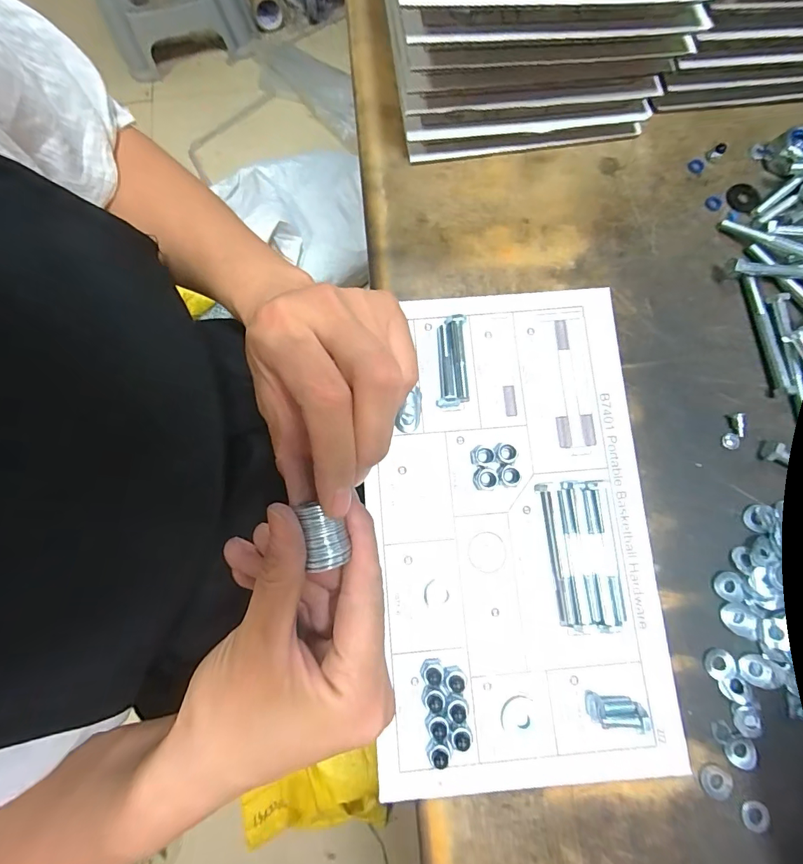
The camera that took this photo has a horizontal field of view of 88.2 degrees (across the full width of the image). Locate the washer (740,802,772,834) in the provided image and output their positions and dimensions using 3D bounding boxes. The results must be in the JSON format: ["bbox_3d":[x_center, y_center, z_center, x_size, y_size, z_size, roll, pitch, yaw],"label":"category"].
[{"bbox_3d":[0.254,0.277,0.298,0.020,0.004,0.018,-23,80,-5],"label":"washer"}]

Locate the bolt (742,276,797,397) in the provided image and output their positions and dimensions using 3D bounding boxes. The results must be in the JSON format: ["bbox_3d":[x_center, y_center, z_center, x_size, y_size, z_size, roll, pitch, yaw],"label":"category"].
[{"bbox_3d":[0.316,-0.084,0.361,0.011,0.013,0.107,-7,80,-2],"label":"bolt"}]

